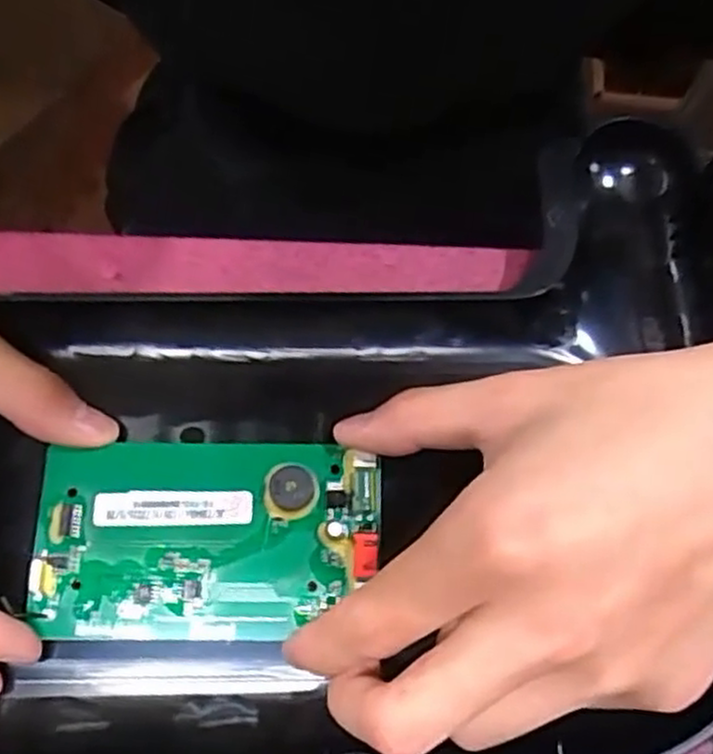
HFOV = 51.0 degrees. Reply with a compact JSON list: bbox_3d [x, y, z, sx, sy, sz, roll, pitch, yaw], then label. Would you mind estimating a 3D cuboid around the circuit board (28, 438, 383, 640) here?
[{"bbox_3d":[-0.047,0.049,0.231,0.105,0.009,0.060,1,72,-1],"label":"circuit board"}]

